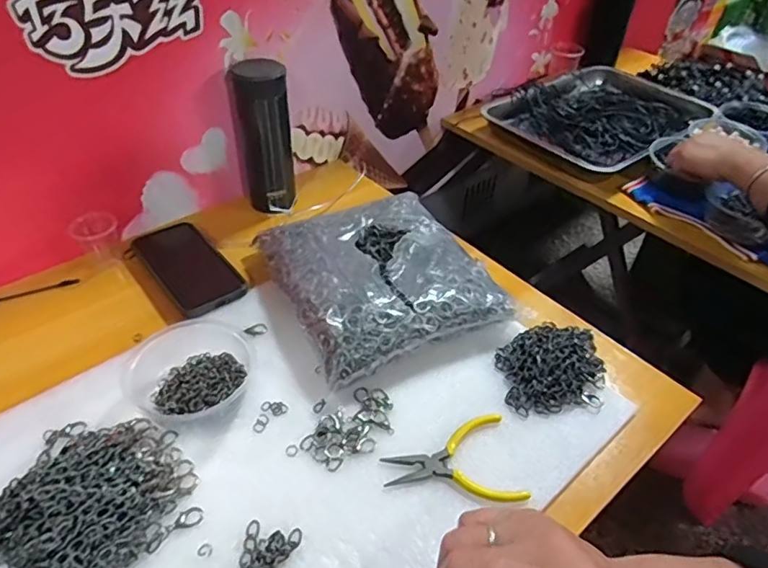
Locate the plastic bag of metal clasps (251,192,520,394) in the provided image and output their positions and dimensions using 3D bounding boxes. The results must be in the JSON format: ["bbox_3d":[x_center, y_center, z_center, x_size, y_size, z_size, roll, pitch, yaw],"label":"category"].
[{"bbox_3d":[-0.005,-0.017,0.629,0.225,0.057,0.246,-19,46,-22],"label":"plastic bag of metal clasps"}]

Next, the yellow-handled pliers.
[{"bbox_3d":[0.058,0.158,0.481,0.115,0.007,0.083,-5,43,-8],"label":"yellow-handled pliers"}]

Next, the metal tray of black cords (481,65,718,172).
[{"bbox_3d":[0.370,-0.298,0.965,0.315,0.052,0.283,-27,50,-29],"label":"metal tray of black cords"}]

